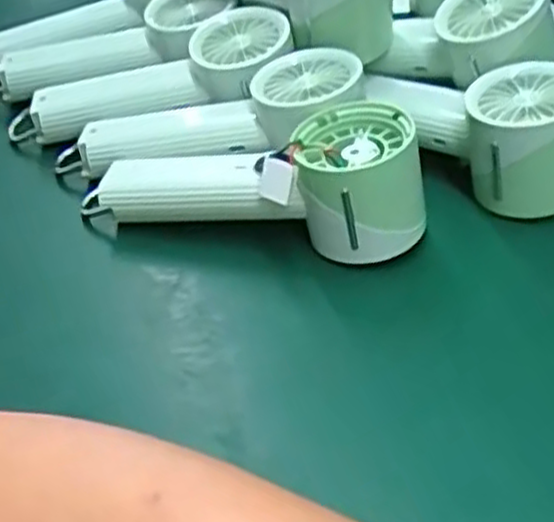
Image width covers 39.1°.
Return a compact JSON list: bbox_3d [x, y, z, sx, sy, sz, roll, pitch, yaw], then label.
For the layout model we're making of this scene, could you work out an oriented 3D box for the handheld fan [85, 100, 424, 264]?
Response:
[{"bbox_3d":[-0.017,-0.048,0.421,0.193,0.057,0.064,9,44,17],"label":"handheld fan"}]

